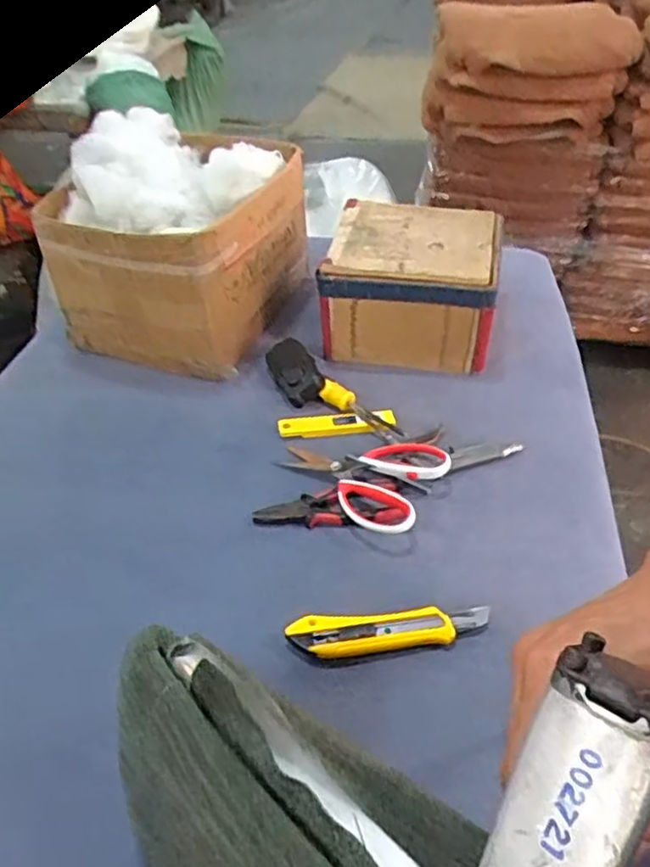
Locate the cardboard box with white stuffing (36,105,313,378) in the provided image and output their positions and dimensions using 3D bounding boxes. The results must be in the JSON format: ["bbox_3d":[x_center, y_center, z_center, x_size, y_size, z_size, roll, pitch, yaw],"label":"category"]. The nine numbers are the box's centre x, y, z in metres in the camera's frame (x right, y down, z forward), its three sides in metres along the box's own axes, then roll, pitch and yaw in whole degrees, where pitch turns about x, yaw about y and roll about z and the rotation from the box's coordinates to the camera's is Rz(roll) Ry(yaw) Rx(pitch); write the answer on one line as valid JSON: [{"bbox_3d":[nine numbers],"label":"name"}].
[{"bbox_3d":[-0.194,-0.254,0.900,0.258,0.239,0.292,19,46,23],"label":"cardboard box with white stuffing"}]

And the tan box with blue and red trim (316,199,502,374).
[{"bbox_3d":[0.118,-0.197,0.911,0.208,0.134,0.205,7,43,11],"label":"tan box with blue and red trim"}]

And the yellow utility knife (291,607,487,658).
[{"bbox_3d":[0.055,0.165,0.575,0.168,0.013,0.035,-6,42,-3],"label":"yellow utility knife"}]

